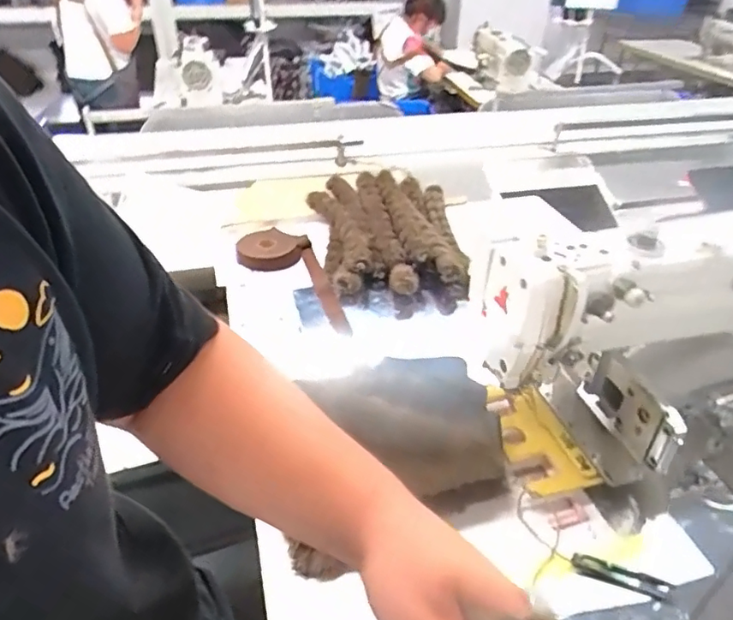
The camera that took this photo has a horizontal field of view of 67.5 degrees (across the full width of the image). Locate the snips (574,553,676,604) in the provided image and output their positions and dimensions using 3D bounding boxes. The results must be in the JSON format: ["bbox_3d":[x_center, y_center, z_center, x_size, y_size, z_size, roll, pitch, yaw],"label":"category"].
[{"bbox_3d":[0.271,0.285,0.583,0.099,0.005,0.023,12,37,16],"label":"snips"}]

